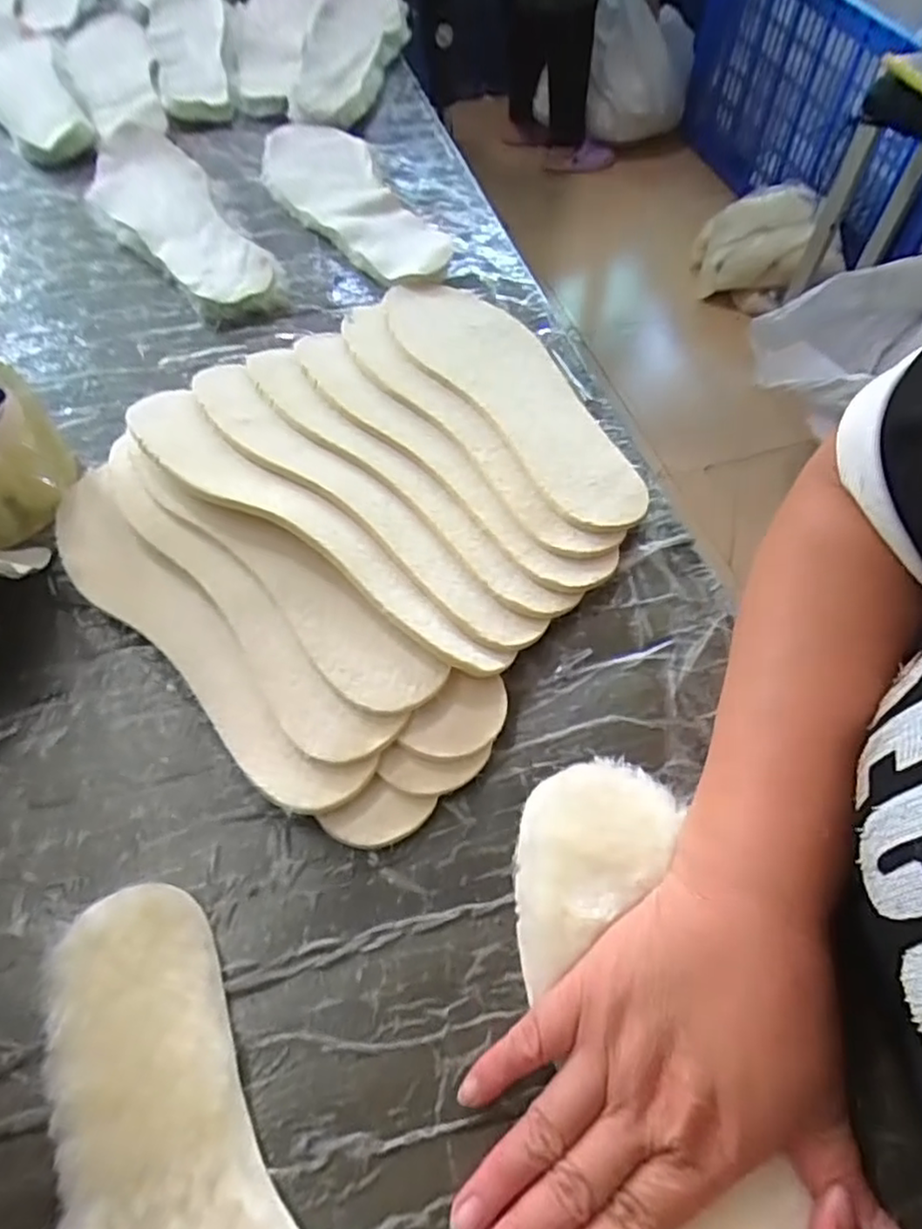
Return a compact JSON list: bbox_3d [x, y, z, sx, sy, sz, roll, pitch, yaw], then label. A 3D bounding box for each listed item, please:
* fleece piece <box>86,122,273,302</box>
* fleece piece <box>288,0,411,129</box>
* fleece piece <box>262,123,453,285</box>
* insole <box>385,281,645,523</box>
[{"bbox_3d":[-0.243,-0.338,0.580,0.089,0.026,0.271,-29,62,-18],"label":"fleece piece"},{"bbox_3d":[-0.113,-0.579,0.715,0.099,0.040,0.246,5,58,3],"label":"fleece piece"},{"bbox_3d":[-0.101,-0.367,0.599,0.093,0.019,0.252,-26,61,-16],"label":"fleece piece"},{"bbox_3d":[0.040,-0.160,0.480,0.092,0.016,0.267,-30,62,-18],"label":"insole"}]

